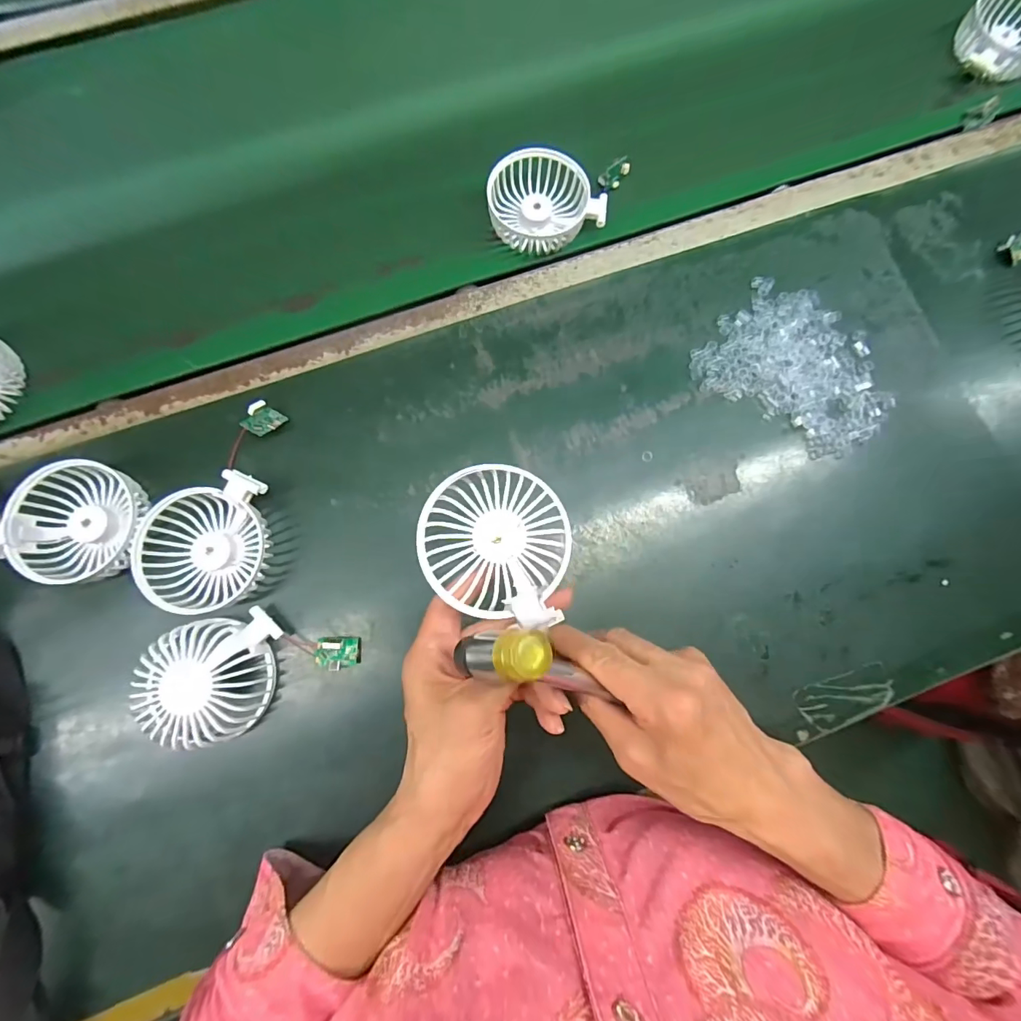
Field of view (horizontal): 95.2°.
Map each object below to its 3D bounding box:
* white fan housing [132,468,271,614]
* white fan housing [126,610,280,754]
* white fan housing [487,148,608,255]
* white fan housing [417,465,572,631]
[{"bbox_3d":[-0.228,0.025,0.351,0.080,0.036,0.098,0,78,-1],"label":"white fan housing"},{"bbox_3d":[-0.212,0.120,0.332,0.091,0.039,0.084,-14,79,-4],"label":"white fan housing"},{"bbox_3d":[0.030,-0.281,0.421,0.100,0.025,0.082,-11,79,-4],"label":"white fan housing"},{"bbox_3d":[-0.008,0.017,0.286,0.089,0.030,0.089,19,78,2],"label":"white fan housing"}]

